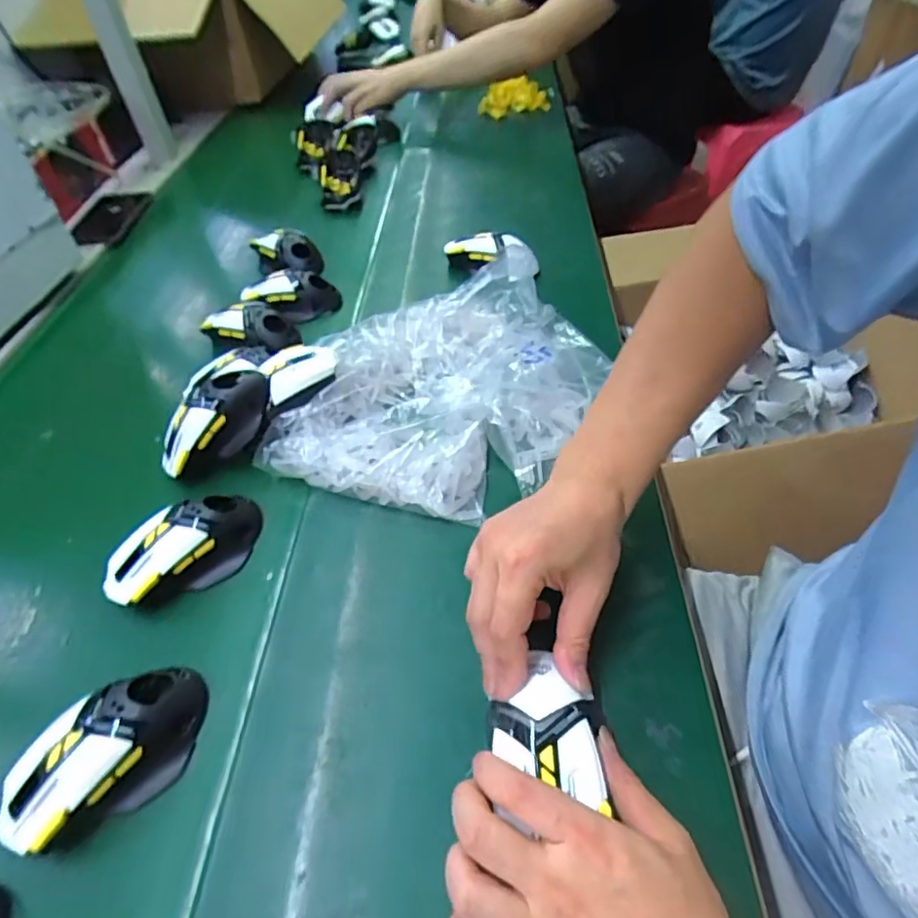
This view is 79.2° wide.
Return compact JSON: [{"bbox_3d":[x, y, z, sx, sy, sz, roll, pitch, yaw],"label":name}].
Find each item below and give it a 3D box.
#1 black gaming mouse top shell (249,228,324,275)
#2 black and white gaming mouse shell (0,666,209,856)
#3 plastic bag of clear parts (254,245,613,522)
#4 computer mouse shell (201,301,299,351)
[{"bbox_3d":[-0.235,-0.283,0.752,0.090,0.040,0.080,-14,49,-8],"label":"black gaming mouse top shell"},{"bbox_3d":[-0.217,0.181,0.343,0.118,0.045,0.071,-33,55,-23],"label":"black and white gaming mouse shell"},{"bbox_3d":[-0.012,-0.082,0.514,0.264,0.085,0.280,19,52,19],"label":"plastic bag of clear parts"},{"bbox_3d":[-0.236,-0.154,0.640,0.103,0.041,0.070,14,51,16],"label":"computer mouse shell"}]

